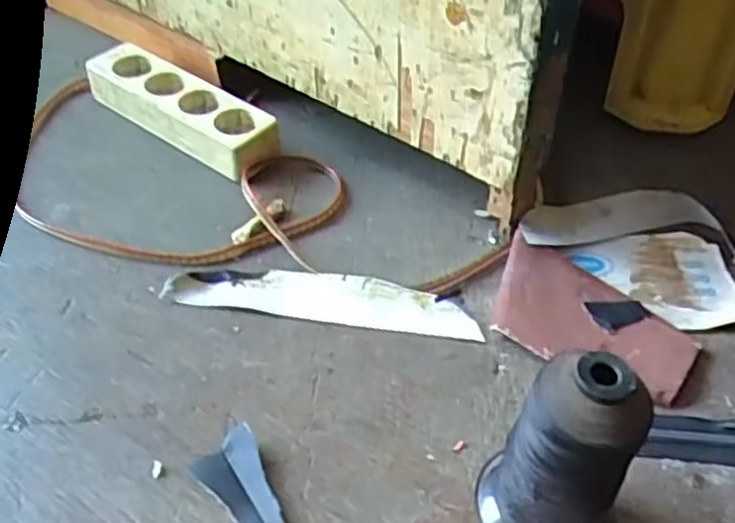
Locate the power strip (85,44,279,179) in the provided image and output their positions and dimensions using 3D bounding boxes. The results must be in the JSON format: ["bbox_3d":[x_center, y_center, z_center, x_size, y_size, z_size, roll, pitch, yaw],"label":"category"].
[{"bbox_3d":[-0.169,-0.137,0.674,0.199,0.046,0.055,28,51,22],"label":"power strip"}]

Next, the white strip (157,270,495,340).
[{"bbox_3d":[-0.032,0.025,0.551,0.227,0.014,0.036,7,46,4],"label":"white strip"}]

